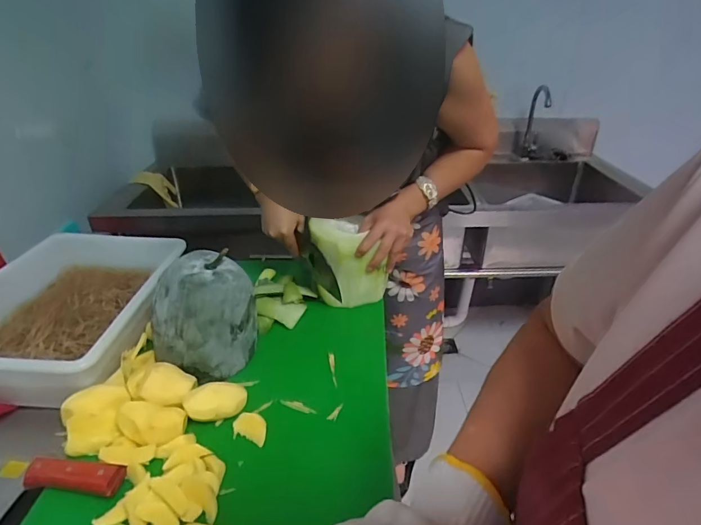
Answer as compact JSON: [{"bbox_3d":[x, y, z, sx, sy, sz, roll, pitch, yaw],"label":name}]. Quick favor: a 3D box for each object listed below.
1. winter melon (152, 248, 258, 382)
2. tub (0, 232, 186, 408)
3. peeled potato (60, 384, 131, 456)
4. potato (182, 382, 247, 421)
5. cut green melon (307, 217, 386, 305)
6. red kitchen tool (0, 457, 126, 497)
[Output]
[{"bbox_3d":[-0.223,0.080,0.654,0.130,0.150,0.133,-1,31,0],"label":"winter melon"},{"bbox_3d":[-0.454,0.088,0.724,0.265,0.131,0.358,0,31,2],"label":"tub"},{"bbox_3d":[-0.337,0.204,0.562,0.075,0.048,0.072,-1,31,0],"label":"peeled potato"},{"bbox_3d":[-0.183,0.190,0.580,0.078,0.041,0.039,-13,33,-19],"label":"potato"},{"bbox_3d":[-0.006,-0.002,0.794,0.110,0.145,0.112,-20,36,-28],"label":"cut green melon"},{"bbox_3d":[-0.345,0.250,0.506,0.157,0.027,0.035,4,31,9],"label":"red kitchen tool"}]

